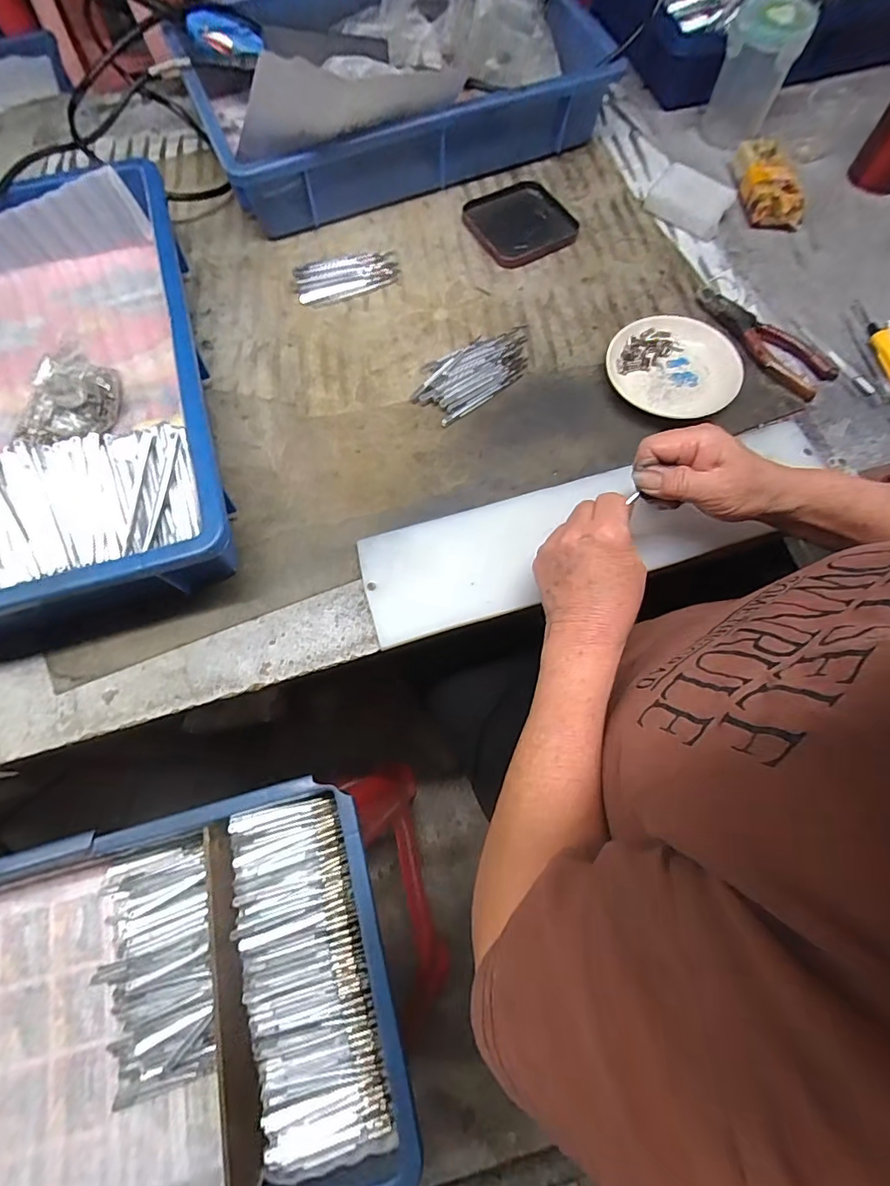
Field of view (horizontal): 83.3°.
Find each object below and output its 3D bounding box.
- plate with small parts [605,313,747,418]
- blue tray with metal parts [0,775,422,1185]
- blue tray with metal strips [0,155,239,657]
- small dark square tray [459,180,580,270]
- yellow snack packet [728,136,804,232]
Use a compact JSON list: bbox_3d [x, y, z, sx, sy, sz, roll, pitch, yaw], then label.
[{"bbox_3d":[0.218,-0.213,0.472,0.120,0.019,0.108,-23,72,-9],"label":"plate with small parts"},{"bbox_3d":[-0.261,0.352,0.416,0.429,0.088,0.288,-13,70,-8],"label":"blue tray with metal parts"},{"bbox_3d":[-0.349,-0.172,0.421,0.282,0.087,0.426,-17,71,-6],"label":"blue tray with metal strips"},{"bbox_3d":[0.087,-0.416,0.561,0.108,0.016,0.107,-25,72,-9],"label":"small dark square tray"},{"bbox_3d":[0.344,-0.440,0.538,0.063,0.030,0.098,-2,69,-4],"label":"yellow snack packet"}]

